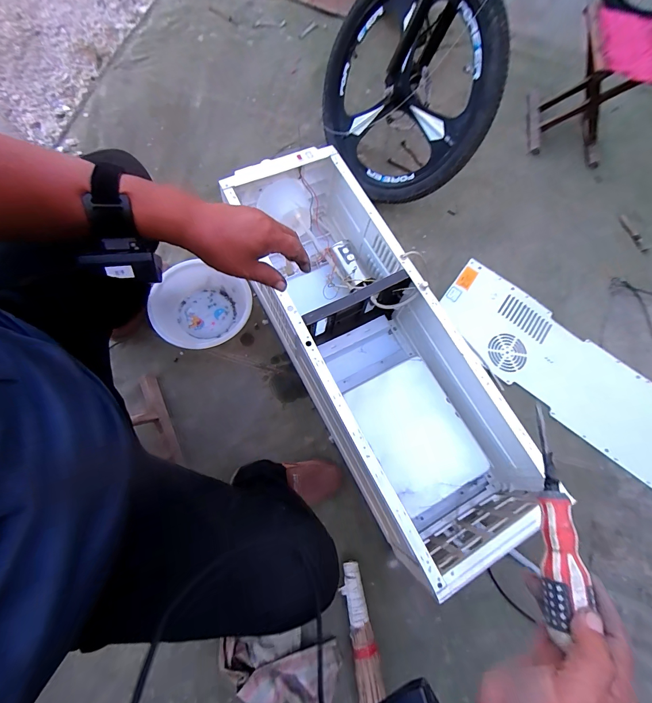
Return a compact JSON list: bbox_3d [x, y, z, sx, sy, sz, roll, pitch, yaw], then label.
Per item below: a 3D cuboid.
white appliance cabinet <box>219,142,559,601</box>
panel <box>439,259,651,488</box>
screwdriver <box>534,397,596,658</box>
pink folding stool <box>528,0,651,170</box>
[{"bbox_3d":[0.088,-0.027,0.785,0.318,0.256,0.929,-23,74,-14],"label":"white appliance cabinet"},{"bbox_3d":[0.722,0.067,0.986,0.857,0.017,0.277,38,71,8],"label":"panel"},{"bbox_3d":[0.198,0.136,0.287,0.027,0.023,0.174,11,63,1],"label":"screwdriver"},{"bbox_3d":[0.914,-0.899,1.142,0.258,0.314,0.328,12,69,-2],"label":"pink folding stool"}]

